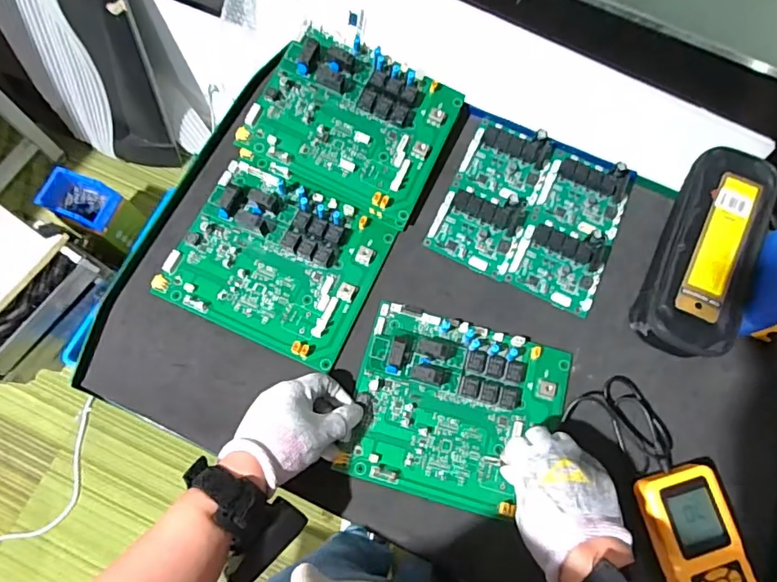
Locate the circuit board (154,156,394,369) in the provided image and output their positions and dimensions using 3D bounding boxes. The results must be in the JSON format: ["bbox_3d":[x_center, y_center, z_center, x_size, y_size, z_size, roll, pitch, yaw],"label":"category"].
[{"bbox_3d":[-0.116,-0.036,0.530,0.203,0.028,0.174,24,73,6],"label":"circuit board"}]

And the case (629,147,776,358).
[{"bbox_3d":[0.335,-0.041,0.536,0.097,0.045,0.231,24,73,6],"label":"case"}]

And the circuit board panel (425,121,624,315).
[{"bbox_3d":[0.161,-0.091,0.564,0.187,0.021,0.181,24,73,6],"label":"circuit board panel"}]

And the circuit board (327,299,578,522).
[{"bbox_3d":[0.068,0.111,0.488,0.196,0.027,0.168,15,73,3],"label":"circuit board"}]

